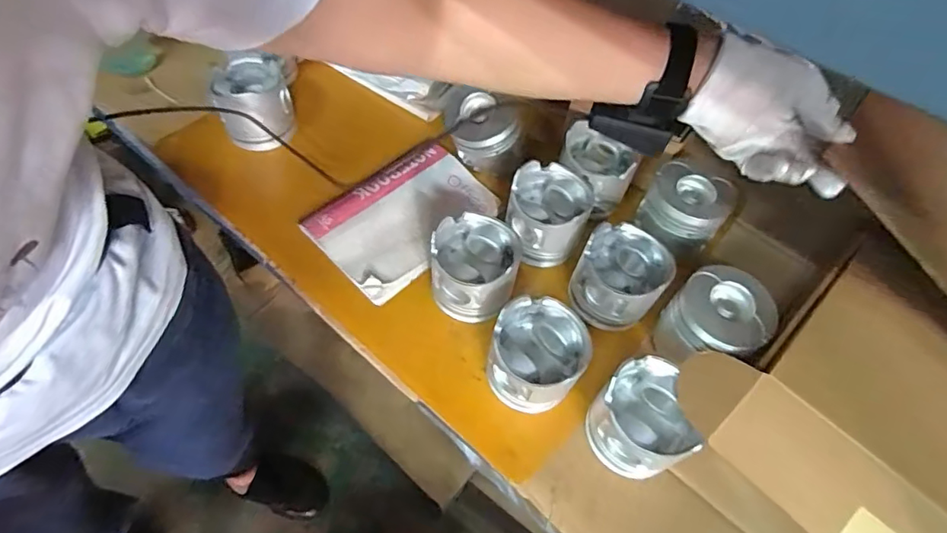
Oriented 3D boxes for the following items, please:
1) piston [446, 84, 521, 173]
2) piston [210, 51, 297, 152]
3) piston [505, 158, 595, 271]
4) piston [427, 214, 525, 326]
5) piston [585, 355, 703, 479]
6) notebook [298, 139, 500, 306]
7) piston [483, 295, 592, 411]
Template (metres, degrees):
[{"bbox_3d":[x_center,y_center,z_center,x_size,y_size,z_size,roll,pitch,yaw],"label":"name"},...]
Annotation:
[{"bbox_3d":[0.009,-0.163,0.665,0.082,0.079,0.085,-7,57,-9],"label":"piston"},{"bbox_3d":[-0.285,-0.209,0.690,0.093,0.087,0.098,-18,60,-16],"label":"piston"},{"bbox_3d":[0.081,-0.059,0.610,0.098,0.072,0.095,2,56,-3],"label":"piston"},{"bbox_3d":[0.000,0.001,0.565,0.088,0.085,0.085,2,56,-3],"label":"piston"},{"bbox_3d":[0.157,0.145,0.498,0.083,0.082,0.091,2,56,-3],"label":"piston"},{"bbox_3d":[-0.084,-0.065,0.641,0.207,0.010,0.146,-39,73,-24],"label":"notebook"},{"bbox_3d":[0.061,0.089,0.524,0.088,0.086,0.087,2,56,-3],"label":"piston"}]

